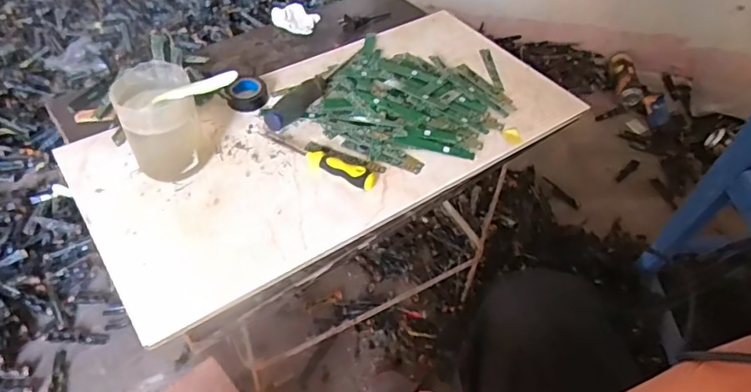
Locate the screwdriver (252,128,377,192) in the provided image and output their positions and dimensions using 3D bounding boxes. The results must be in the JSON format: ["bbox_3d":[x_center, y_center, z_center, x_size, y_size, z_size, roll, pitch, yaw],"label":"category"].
[{"bbox_3d":[-0.072,-0.051,0.610,0.168,0.020,0.026,24,49,18],"label":"screwdriver"}]

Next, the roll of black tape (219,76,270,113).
[{"bbox_3d":[-0.163,-0.131,0.681,0.052,0.021,0.055,2,46,-2],"label":"roll of black tape"}]

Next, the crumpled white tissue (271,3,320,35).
[{"bbox_3d":[-0.124,-0.275,0.822,0.068,0.024,0.047,13,47,8],"label":"crumpled white tissue"}]

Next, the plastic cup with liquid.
[{"bbox_3d":[-0.228,-0.079,0.570,0.073,0.098,0.080,2,46,-2],"label":"plastic cup with liquid"}]

